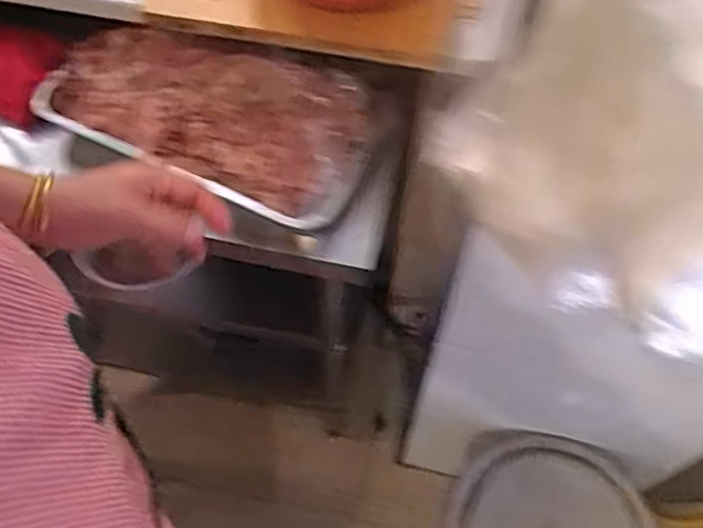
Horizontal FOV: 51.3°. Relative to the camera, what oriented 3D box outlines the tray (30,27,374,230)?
[{"bbox_3d":[-0.151,-0.171,0.800,0.345,0.034,0.174,23,77,5],"label":"tray"}]

